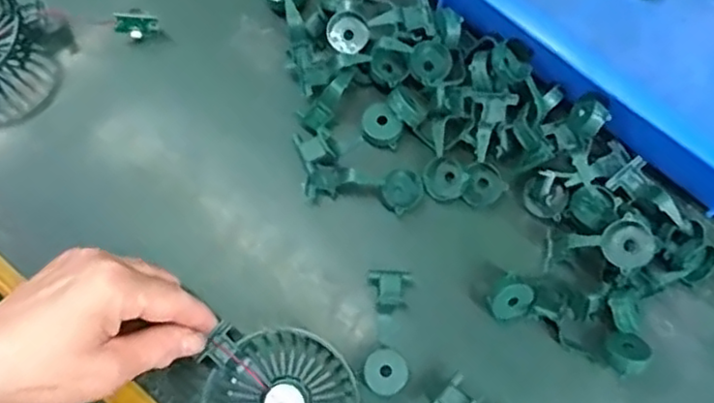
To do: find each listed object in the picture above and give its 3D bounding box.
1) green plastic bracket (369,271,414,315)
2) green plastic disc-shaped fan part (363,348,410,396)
[{"bbox_3d":[0.022,0.059,0.408,0.029,0.027,0.026,2,76,-1],"label":"green plastic bracket"},{"bbox_3d":[0.018,0.106,0.398,0.026,0.018,0.027,0,76,-1],"label":"green plastic disc-shaped fan part"}]

